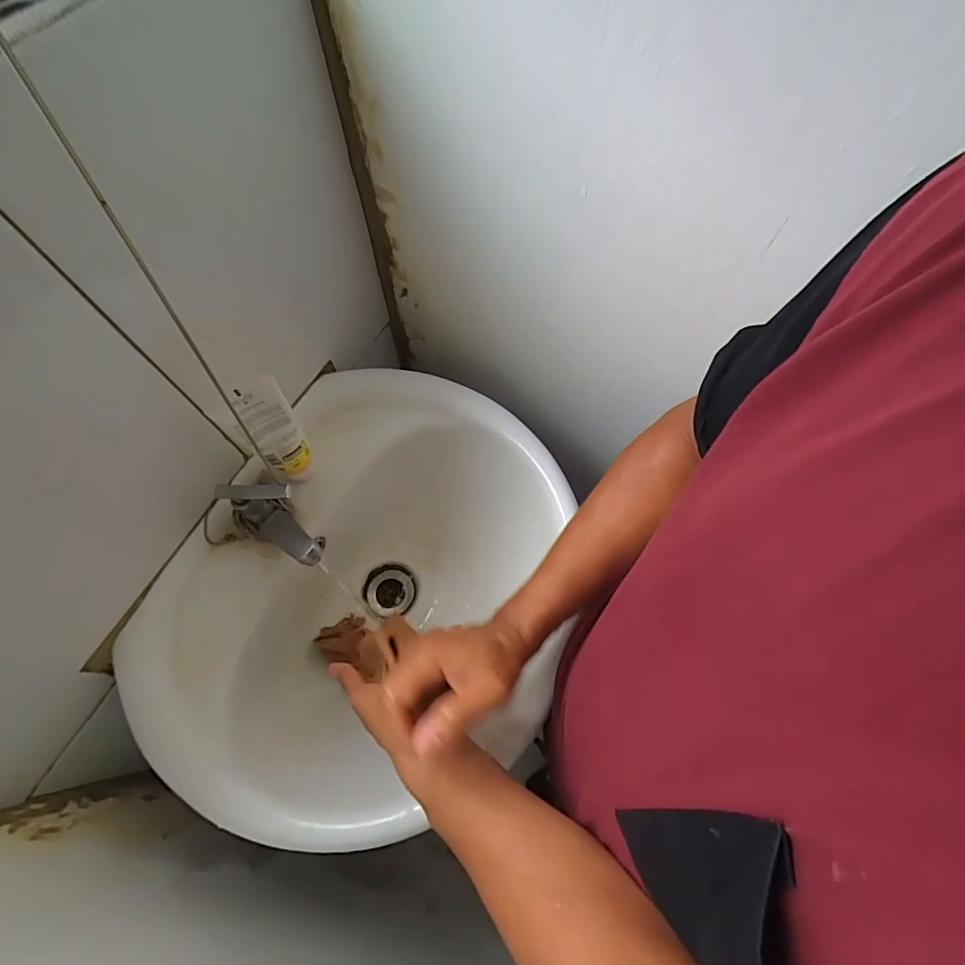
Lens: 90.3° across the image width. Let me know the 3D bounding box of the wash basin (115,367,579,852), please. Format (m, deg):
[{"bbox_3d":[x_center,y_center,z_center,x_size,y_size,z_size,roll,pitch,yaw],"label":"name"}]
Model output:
[{"bbox_3d":[-0.113,0.121,0.548,0.423,0.162,0.476,30,71,11],"label":"wash basin"}]

